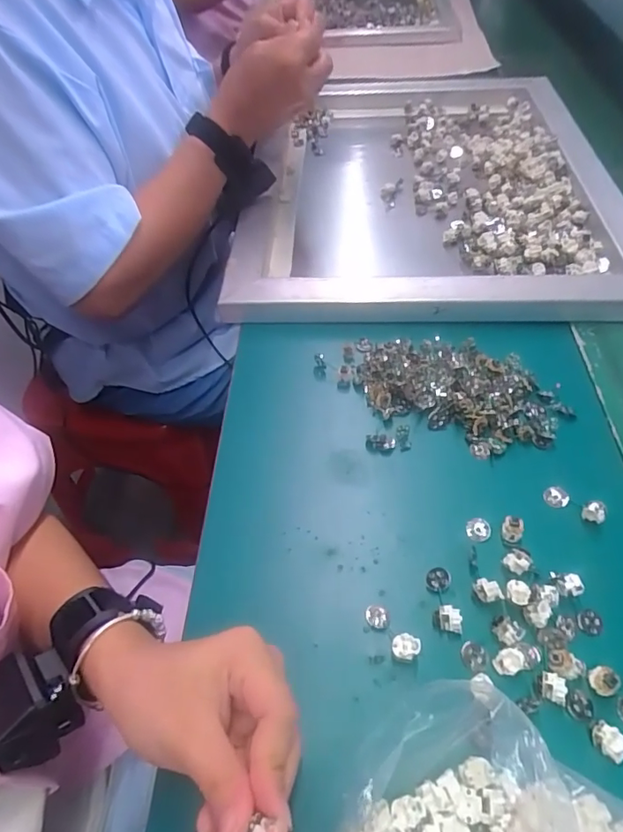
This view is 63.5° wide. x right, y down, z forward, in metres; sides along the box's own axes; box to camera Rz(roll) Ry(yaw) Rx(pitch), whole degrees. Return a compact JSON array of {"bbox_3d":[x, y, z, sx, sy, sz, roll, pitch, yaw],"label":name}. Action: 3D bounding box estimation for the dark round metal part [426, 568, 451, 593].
[{"bbox_3d":[0.082,0.105,0.323,0.015,0.004,0.016,-2,52,2],"label":"dark round metal part"}]

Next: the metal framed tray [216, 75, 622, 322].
[{"bbox_3d":[0.136,-0.301,0.627,0.418,0.042,0.530,1,53,4],"label":"metal framed tray"}]

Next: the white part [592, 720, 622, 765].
[{"bbox_3d":[0.155,0.170,0.263,0.016,0.010,0.013,34,61,25],"label":"white part"}]

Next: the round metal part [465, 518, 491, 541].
[{"bbox_3d":[0.113,0.076,0.342,0.016,0.004,0.016,-2,52,2],"label":"round metal part"}]

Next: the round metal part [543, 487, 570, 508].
[{"bbox_3d":[0.173,0.057,0.356,0.017,0.004,0.015,-7,52,-2],"label":"round metal part"}]

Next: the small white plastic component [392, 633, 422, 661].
[{"bbox_3d":[0.055,0.135,0.293,0.016,0.017,0.012,9,54,10],"label":"small white plastic component"}]

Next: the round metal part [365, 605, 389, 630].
[{"bbox_3d":[0.041,0.124,0.311,0.014,0.004,0.013,-2,52,2],"label":"round metal part"}]

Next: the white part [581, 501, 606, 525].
[{"bbox_3d":[0.193,0.065,0.342,0.014,0.014,0.011,34,62,28],"label":"white part"}]

